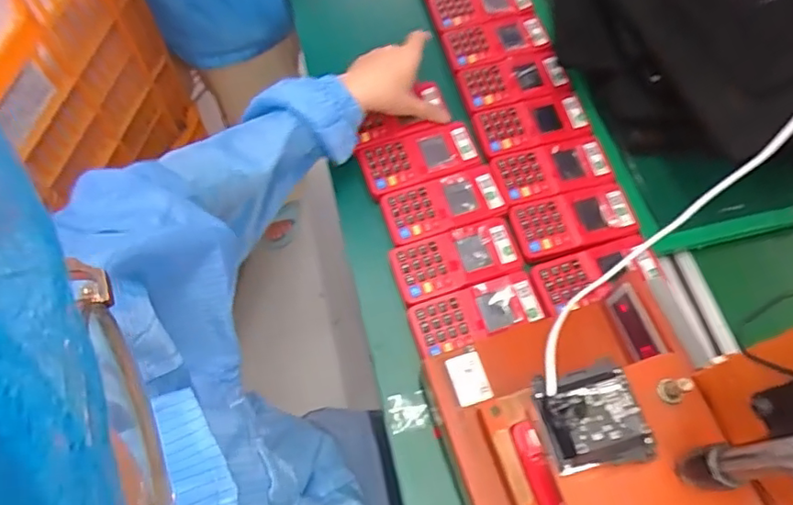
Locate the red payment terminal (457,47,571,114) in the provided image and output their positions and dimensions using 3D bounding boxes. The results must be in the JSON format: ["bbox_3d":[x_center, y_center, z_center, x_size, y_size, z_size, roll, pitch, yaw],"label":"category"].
[{"bbox_3d":[0.131,-0.201,0.640,0.118,0.018,0.062,-15,67,-9],"label":"red payment terminal"}]

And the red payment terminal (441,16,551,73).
[{"bbox_3d":[0.119,-0.252,0.667,0.118,0.018,0.059,-10,66,-7],"label":"red payment terminal"}]

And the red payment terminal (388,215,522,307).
[{"bbox_3d":[0.058,0.009,0.552,0.121,0.021,0.062,-15,67,-9],"label":"red payment terminal"}]

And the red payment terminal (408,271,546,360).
[{"bbox_3d":[0.075,0.060,0.529,0.122,0.022,0.052,-16,67,-9],"label":"red payment terminal"}]

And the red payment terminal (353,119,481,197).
[{"bbox_3d":[0.023,-0.103,0.597,0.121,0.018,0.062,-14,67,-9],"label":"red payment terminal"}]

